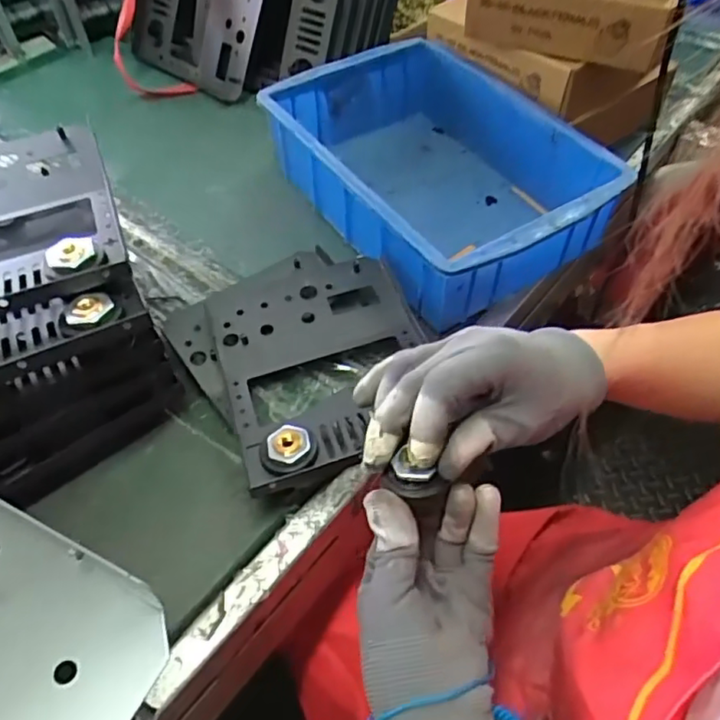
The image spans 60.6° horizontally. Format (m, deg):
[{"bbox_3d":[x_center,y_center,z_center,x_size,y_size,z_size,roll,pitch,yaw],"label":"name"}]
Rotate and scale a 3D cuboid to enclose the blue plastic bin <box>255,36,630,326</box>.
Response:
[{"bbox_3d":[0.069,-0.175,0.557,0.209,0.096,0.297,-26,57,-19],"label":"blue plastic bin"}]

